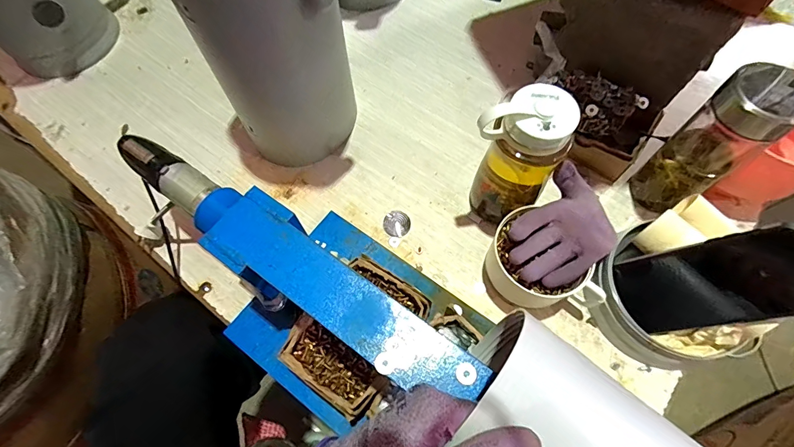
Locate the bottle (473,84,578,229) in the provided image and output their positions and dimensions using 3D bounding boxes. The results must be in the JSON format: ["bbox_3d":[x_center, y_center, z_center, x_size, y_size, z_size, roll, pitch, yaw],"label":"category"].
[{"bbox_3d":[0.135,-0.066,0.448,0.079,0.190,0.082,41,74,17],"label":"bottle"}]

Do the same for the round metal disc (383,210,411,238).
[{"bbox_3d":[0.000,0.000,0.524,0.036,0.006,0.036,-1,67,2],"label":"round metal disc"}]

